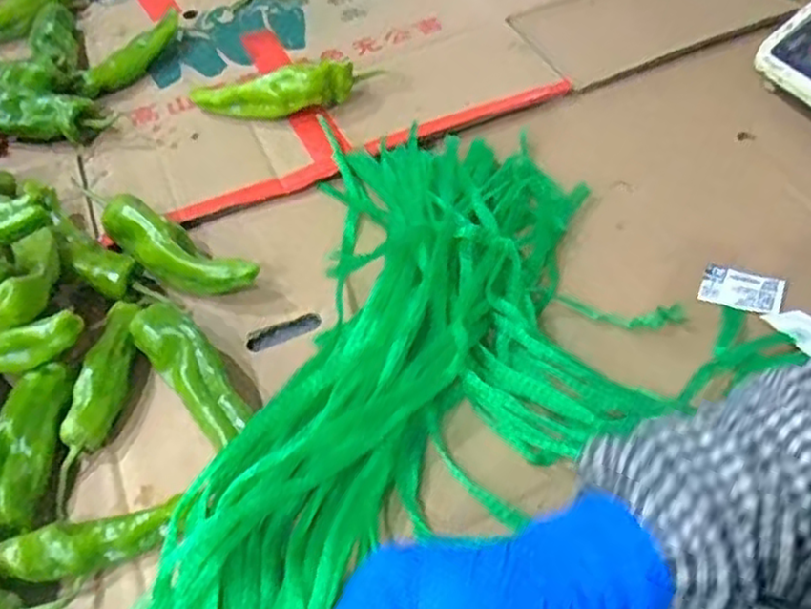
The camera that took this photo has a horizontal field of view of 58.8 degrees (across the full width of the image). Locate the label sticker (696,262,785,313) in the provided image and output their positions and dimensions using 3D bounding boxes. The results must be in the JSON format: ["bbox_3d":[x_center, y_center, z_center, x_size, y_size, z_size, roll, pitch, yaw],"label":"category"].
[{"bbox_3d":[0.269,-0.013,0.576,0.059,0.008,0.035,18,56,16],"label":"label sticker"}]

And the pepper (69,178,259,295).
[{"bbox_3d":[-0.195,-0.046,0.608,0.159,0.052,0.048,30,60,23],"label":"pepper"}]

